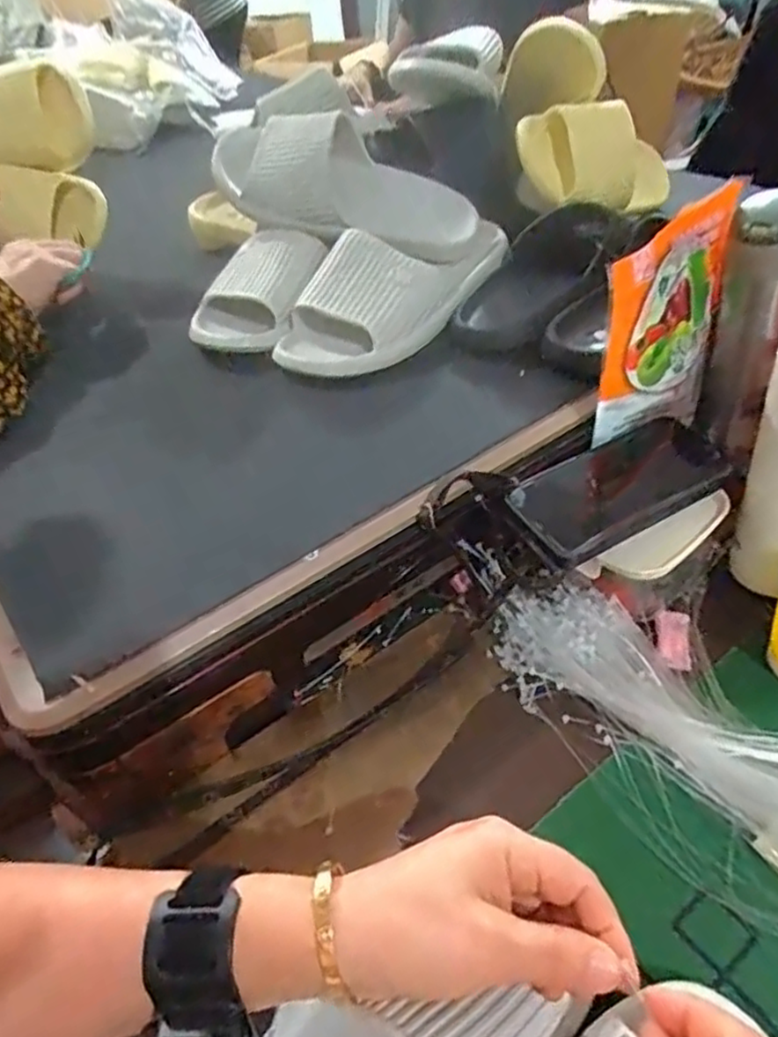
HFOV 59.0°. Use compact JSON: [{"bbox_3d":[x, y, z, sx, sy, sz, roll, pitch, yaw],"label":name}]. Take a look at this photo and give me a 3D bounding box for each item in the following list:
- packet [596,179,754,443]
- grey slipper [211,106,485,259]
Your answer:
[{"bbox_3d":[0.212,-0.149,0.520,0.165,0.154,0.023,-35,38,-28],"label":"packet"},{"bbox_3d":[-0.047,-0.321,0.661,0.275,0.105,0.086,19,15,4],"label":"grey slipper"}]

